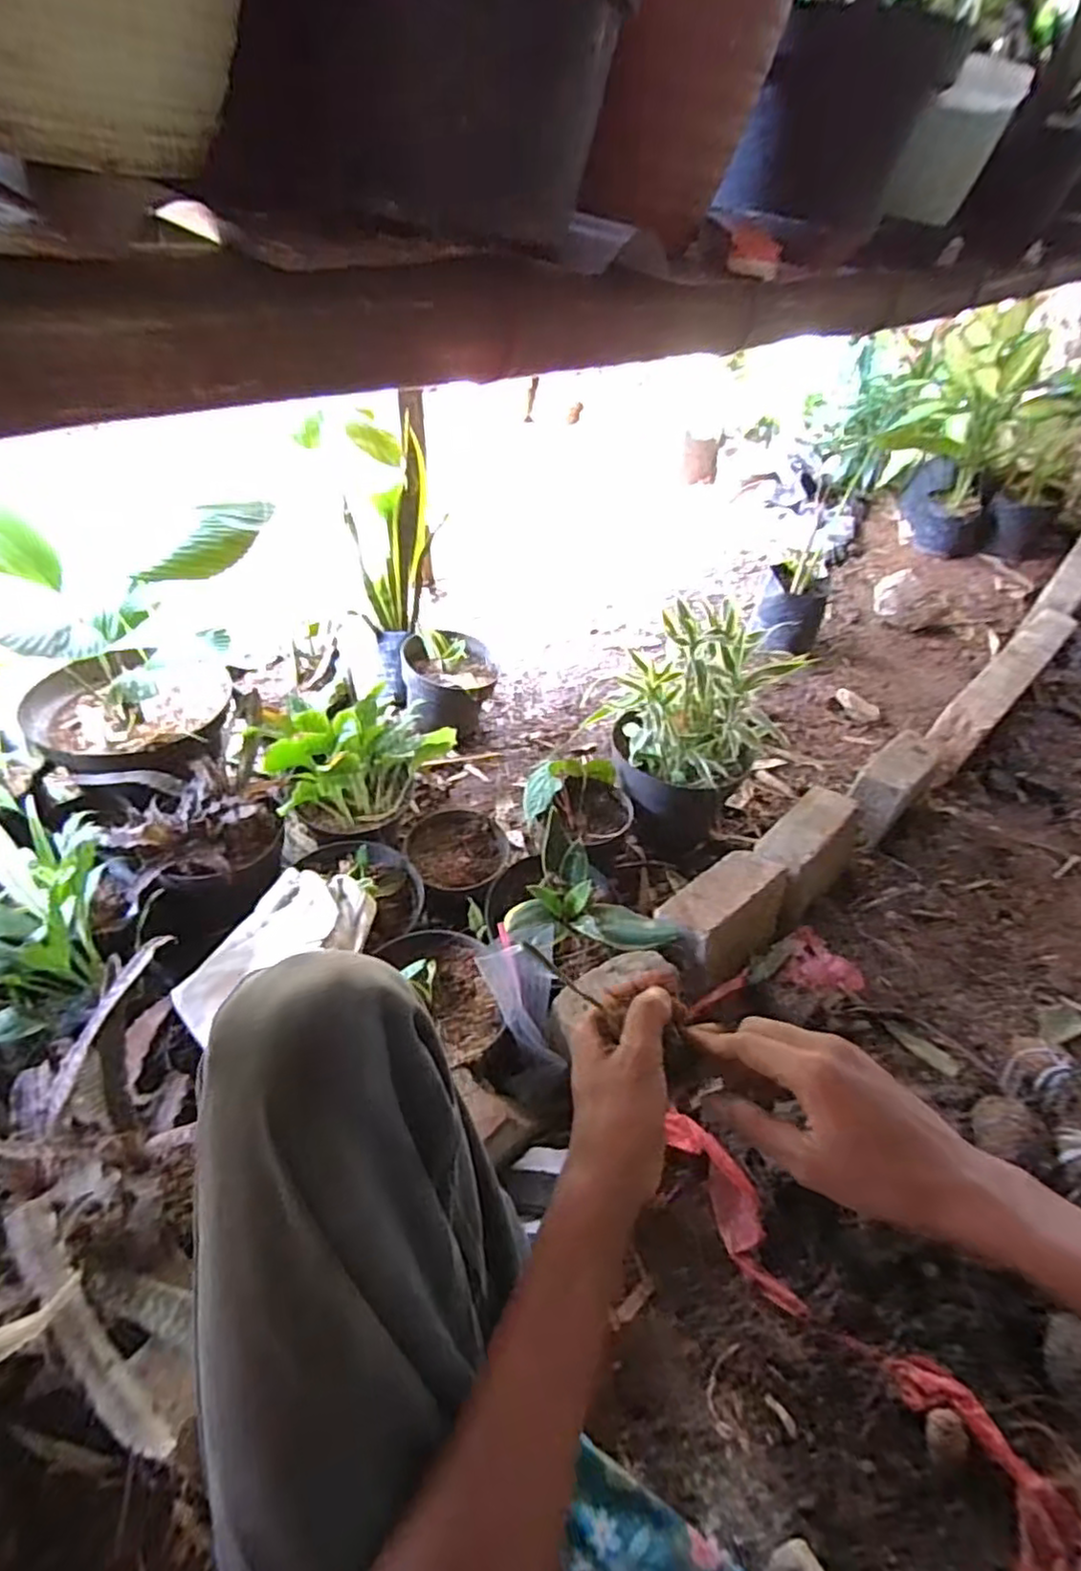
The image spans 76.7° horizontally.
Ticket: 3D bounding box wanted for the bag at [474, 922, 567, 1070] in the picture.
[{"bbox_3d":[-0.021,0.223,0.755,0.096,0.029,0.132,-9,78,-36],"label":"bag"}]

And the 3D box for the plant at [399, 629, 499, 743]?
[{"bbox_3d":[-0.157,-0.165,1.250,0.175,0.186,0.194,-6,44,-8],"label":"plant"}]

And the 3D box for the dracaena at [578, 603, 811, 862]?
[{"bbox_3d":[0.228,-0.070,1.034,0.217,0.343,0.191,-17,46,-18],"label":"dracaena"}]

